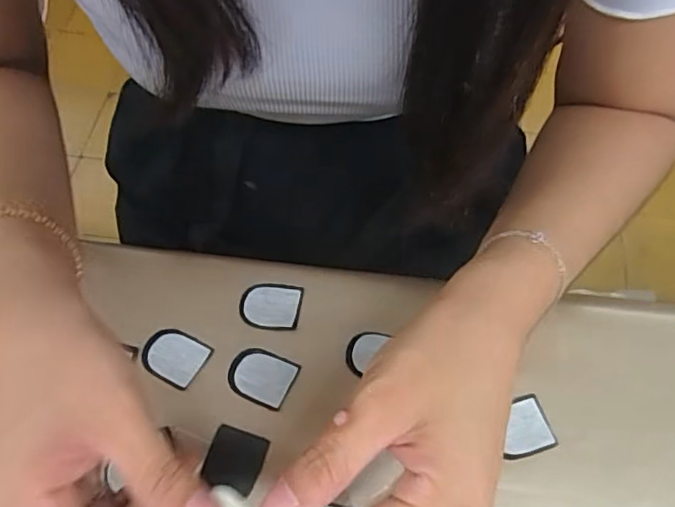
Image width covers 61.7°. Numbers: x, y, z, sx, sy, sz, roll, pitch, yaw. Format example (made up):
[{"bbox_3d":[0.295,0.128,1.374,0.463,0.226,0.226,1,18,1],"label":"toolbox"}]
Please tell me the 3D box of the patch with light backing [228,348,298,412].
[{"bbox_3d":[-0.041,0.064,0.297,0.034,0.004,0.027,22,63,11],"label":"patch with light backing"}]

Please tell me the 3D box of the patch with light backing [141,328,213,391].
[{"bbox_3d":[-0.088,0.055,0.302,0.033,0.004,0.027,26,64,13],"label":"patch with light backing"}]

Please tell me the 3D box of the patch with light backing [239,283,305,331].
[{"bbox_3d":[-0.038,0.029,0.316,0.034,0.004,0.027,6,61,2],"label":"patch with light backing"}]

